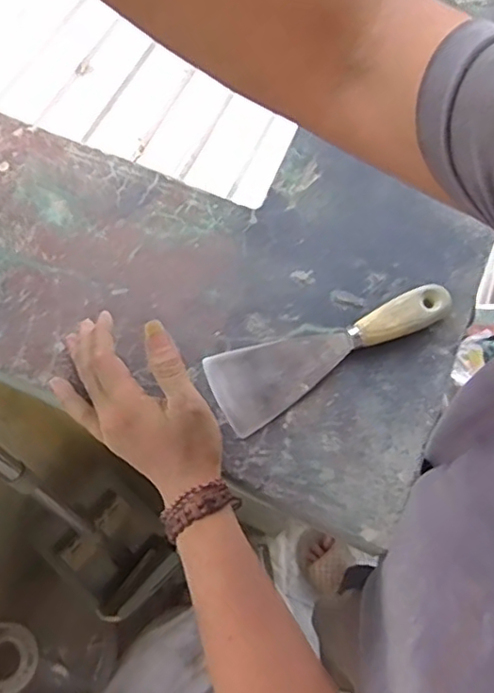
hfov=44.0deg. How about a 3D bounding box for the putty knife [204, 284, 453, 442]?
[{"bbox_3d":[0.065,-0.004,0.485,0.197,0.022,0.062,-27,74,-10],"label":"putty knife"}]

